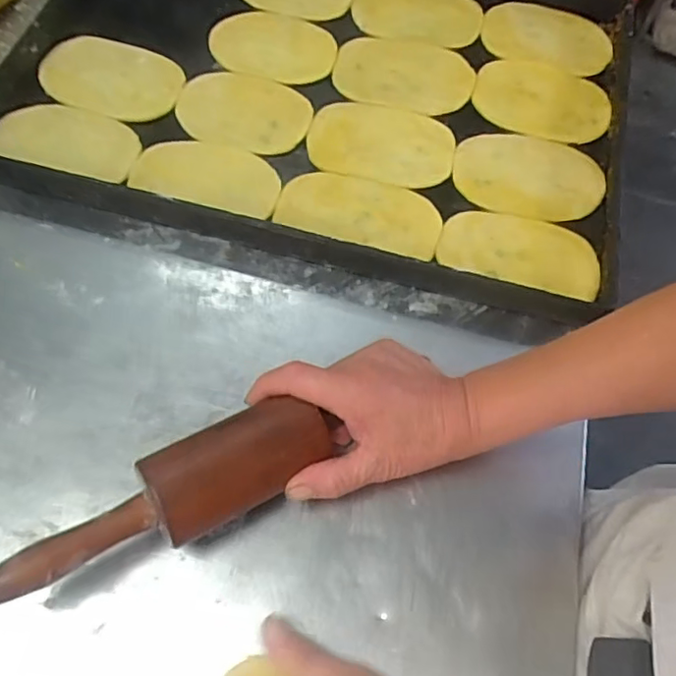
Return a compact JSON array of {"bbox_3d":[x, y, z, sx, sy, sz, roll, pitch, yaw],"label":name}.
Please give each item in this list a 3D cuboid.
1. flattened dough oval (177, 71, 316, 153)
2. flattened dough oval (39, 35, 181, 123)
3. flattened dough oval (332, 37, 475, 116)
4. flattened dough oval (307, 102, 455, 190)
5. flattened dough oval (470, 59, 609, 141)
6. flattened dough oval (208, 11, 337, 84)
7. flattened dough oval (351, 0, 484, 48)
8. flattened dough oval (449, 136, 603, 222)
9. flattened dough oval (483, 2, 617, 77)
[{"bbox_3d":[-0.092,-0.226,0.600,0.128,0.006,0.098,9,63,0],"label":"flattened dough oval"},{"bbox_3d":[-0.228,-0.261,0.607,0.133,0.016,0.095,9,63,0],"label":"flattened dough oval"},{"bbox_3d":[0.069,-0.278,0.642,0.142,0.009,0.102,12,63,2],"label":"flattened dough oval"},{"bbox_3d":[0.043,-0.193,0.596,0.139,0.005,0.100,7,63,0],"label":"flattened dough oval"},{"bbox_3d":[0.212,-0.251,0.633,0.139,0.007,0.103,9,63,1],"label":"flattened dough oval"},{"bbox_3d":[-0.068,-0.317,0.645,0.126,0.018,0.099,7,63,-1],"label":"flattened dough oval"},{"bbox_3d":[0.088,-0.365,0.678,0.141,0.018,0.091,9,63,1],"label":"flattened dough oval"},{"bbox_3d":[0.185,-0.159,0.592,0.142,0.005,0.106,7,63,-1],"label":"flattened dough oval"},{"bbox_3d":[0.232,-0.334,0.673,0.141,0.013,0.084,12,63,2],"label":"flattened dough oval"}]

